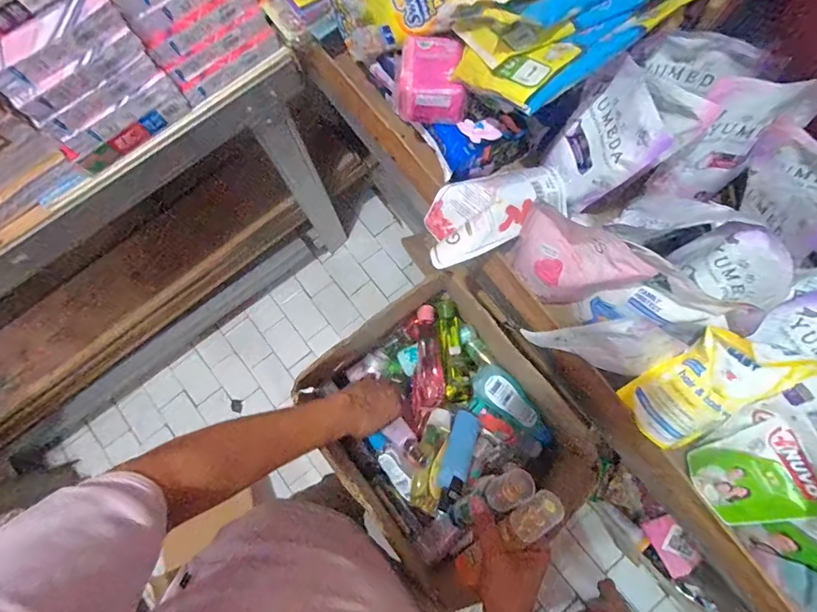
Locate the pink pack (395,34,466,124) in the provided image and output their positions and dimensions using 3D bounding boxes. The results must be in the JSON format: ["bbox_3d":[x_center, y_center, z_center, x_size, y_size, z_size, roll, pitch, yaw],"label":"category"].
[{"bbox_3d":[0.028,-0.278,0.522,0.079,0.058,0.077,2,79,1],"label":"pink pack"}]

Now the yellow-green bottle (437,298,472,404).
[{"bbox_3d":[0.072,0.075,0.698,0.041,0.048,0.164,-6,79,0],"label":"yellow-green bottle"}]

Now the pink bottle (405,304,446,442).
[{"bbox_3d":[0.028,0.102,0.686,0.056,0.061,0.205,1,67,1],"label":"pink bottle"}]

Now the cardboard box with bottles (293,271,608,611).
[{"bbox_3d":[0.054,0.177,0.656,0.314,0.204,0.355,-33,80,-5],"label":"cardboard box with bottles"}]

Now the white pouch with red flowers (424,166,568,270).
[{"bbox_3d":[0.106,-0.122,0.564,0.183,0.074,0.106,-21,80,-3],"label":"white pouch with red flowers"}]

